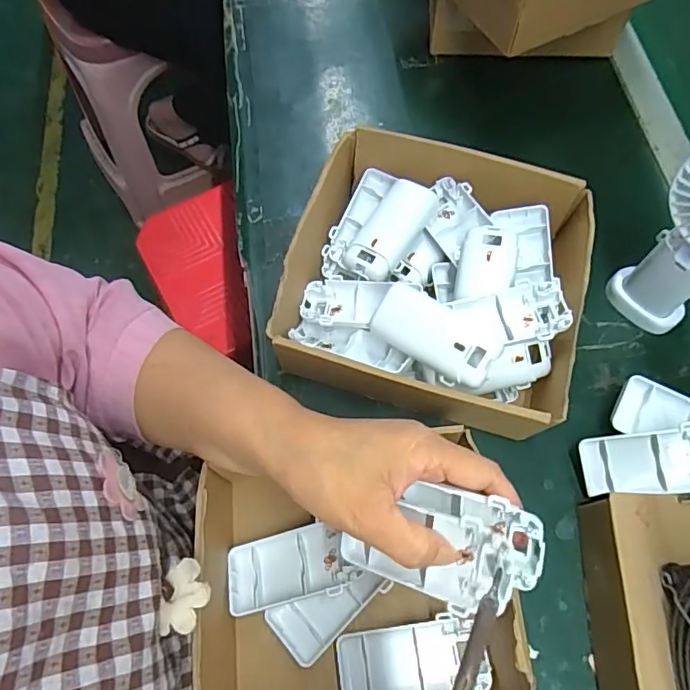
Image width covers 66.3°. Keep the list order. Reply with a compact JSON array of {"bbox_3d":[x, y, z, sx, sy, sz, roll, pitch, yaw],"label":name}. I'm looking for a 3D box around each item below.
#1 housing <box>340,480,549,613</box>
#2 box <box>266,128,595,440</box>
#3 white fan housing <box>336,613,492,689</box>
[{"bbox_3d":[0.049,0.106,0.285,0.105,0.018,0.057,8,99,23],"label":"housing"},{"bbox_3d":[0.066,-0.048,0.422,0.219,0.075,0.215,15,69,7],"label":"box"},{"bbox_3d":[0.042,0.207,0.343,0.094,0.018,0.047,-11,68,-3],"label":"white fan housing"}]

